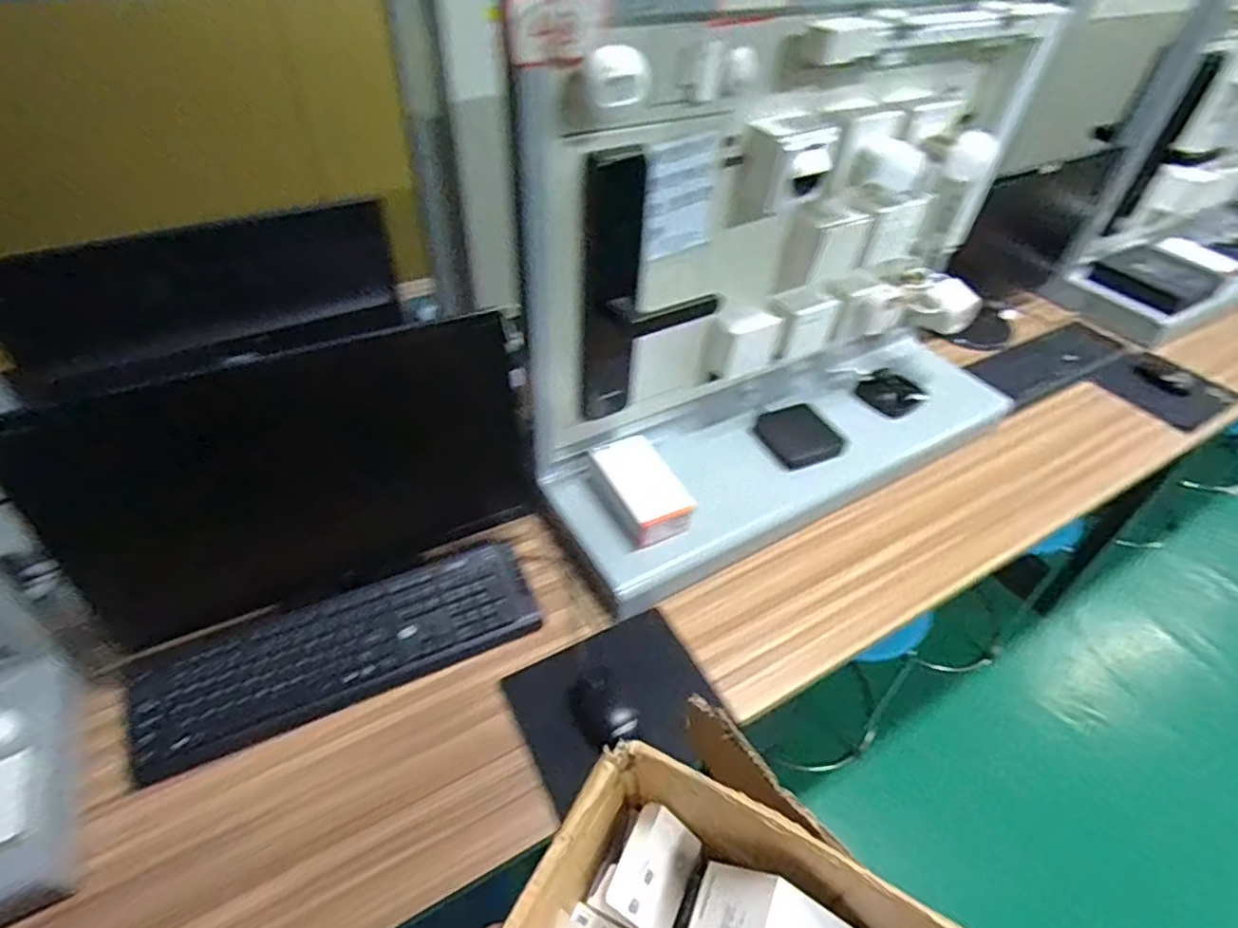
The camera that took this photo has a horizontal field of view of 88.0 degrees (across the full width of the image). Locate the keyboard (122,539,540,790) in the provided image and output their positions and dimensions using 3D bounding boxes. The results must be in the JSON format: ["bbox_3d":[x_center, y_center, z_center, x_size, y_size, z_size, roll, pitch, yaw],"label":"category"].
[{"bbox_3d":[-0.338,0.217,0.787,0.468,0.034,0.146,-18,48,-19],"label":"keyboard"}]

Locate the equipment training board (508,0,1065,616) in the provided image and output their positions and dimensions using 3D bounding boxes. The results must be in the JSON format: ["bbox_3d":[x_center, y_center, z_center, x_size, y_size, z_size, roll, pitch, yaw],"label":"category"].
[{"bbox_3d":[0.279,-0.251,0.861,0.778,0.605,0.272,-22,50,-23],"label":"equipment training board"}]

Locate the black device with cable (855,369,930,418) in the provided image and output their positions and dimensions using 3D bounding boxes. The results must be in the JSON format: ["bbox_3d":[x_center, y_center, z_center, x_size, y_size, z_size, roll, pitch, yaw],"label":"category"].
[{"bbox_3d":[0.478,-0.126,1.126,0.082,0.024,0.100,-33,54,-30],"label":"black device with cable"}]

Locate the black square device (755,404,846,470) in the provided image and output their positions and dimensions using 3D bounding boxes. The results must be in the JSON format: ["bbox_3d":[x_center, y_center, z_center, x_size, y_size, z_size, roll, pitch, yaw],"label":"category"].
[{"bbox_3d":[0.289,-0.048,1.038,0.110,0.020,0.119,-22,49,-22],"label":"black square device"}]

